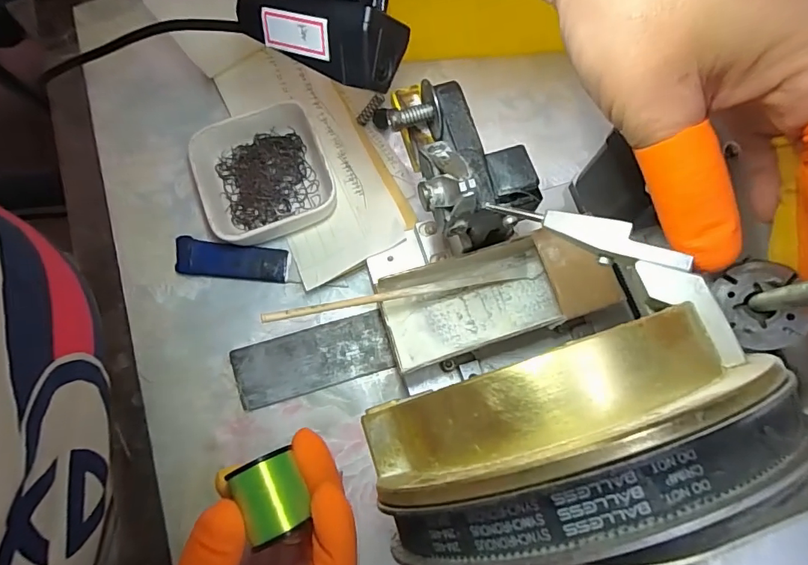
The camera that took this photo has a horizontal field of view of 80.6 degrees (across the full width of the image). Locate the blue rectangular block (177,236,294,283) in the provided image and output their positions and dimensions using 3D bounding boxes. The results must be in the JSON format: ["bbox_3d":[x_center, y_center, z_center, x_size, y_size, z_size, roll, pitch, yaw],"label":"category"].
[{"bbox_3d":[-0.111,-0.014,0.310,0.072,0.010,0.022,6,75,1],"label":"blue rectangular block"}]

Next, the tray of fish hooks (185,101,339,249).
[{"bbox_3d":[-0.090,-0.068,0.313,0.081,0.028,0.081,-19,76,-5],"label":"tray of fish hooks"}]

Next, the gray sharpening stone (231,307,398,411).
[{"bbox_3d":[-0.056,0.048,0.297,0.095,0.005,0.038,-16,76,-5],"label":"gray sharpening stone"}]

